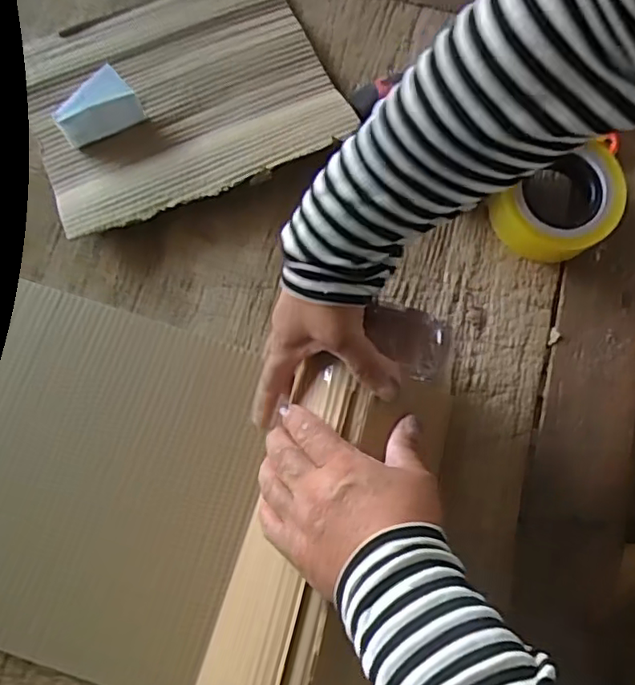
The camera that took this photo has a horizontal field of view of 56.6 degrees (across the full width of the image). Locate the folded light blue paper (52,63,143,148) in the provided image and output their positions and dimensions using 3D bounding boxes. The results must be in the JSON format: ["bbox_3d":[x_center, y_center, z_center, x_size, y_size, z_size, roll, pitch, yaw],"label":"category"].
[{"bbox_3d":[-0.212,-0.224,0.565,0.076,0.032,0.050,-26,78,-7],"label":"folded light blue paper"}]

